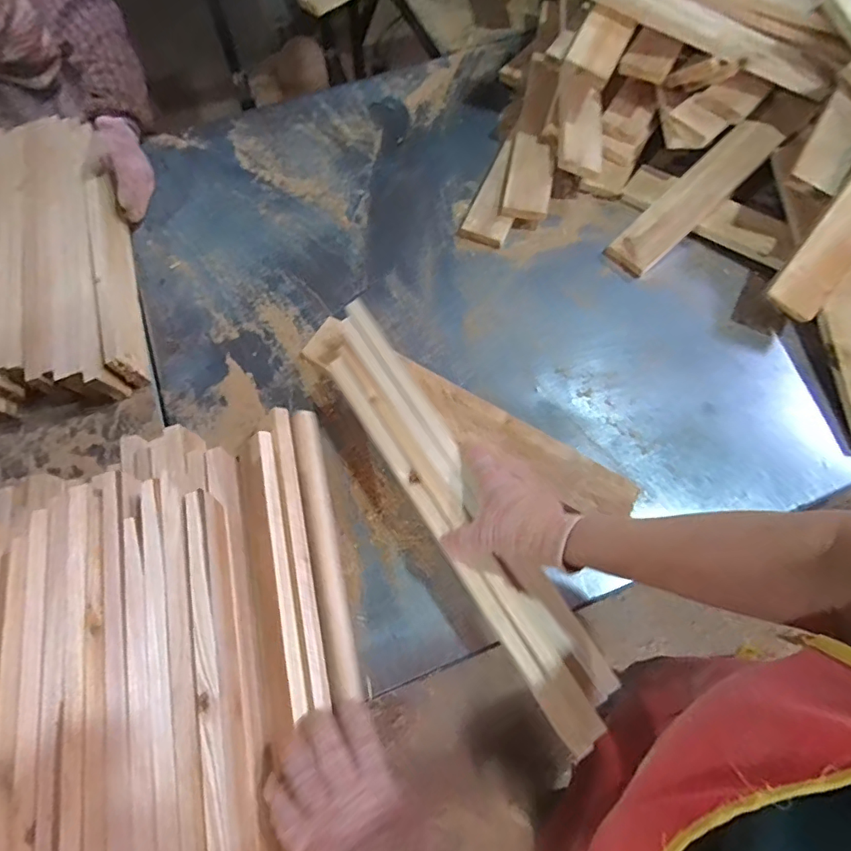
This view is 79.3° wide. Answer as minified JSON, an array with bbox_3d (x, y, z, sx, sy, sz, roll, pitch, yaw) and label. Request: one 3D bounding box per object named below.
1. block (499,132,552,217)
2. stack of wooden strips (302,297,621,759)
[{"bbox_3d":[0.171,-0.418,0.852,0.075,0.021,0.173,4,73,17],"label":"block"},{"bbox_3d":[0.029,0.081,0.582,0.086,0.026,0.538,-29,72,-13],"label":"stack of wooden strips"}]

